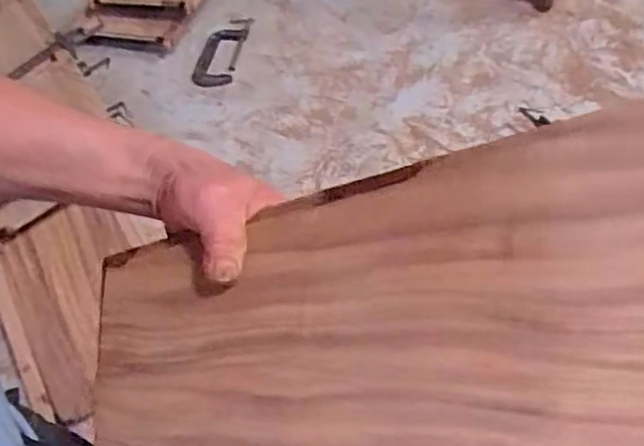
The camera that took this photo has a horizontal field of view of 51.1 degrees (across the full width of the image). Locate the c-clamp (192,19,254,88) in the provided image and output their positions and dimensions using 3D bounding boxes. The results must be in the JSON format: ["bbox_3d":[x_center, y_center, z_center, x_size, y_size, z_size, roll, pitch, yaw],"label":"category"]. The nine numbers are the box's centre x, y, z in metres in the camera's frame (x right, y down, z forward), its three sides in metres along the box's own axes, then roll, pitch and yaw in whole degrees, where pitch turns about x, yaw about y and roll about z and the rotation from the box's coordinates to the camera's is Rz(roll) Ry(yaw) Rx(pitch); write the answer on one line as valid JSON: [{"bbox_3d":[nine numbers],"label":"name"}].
[{"bbox_3d":[-0.280,-0.480,1.903,0.110,0.045,0.269,9,56,10],"label":"c-clamp"}]

